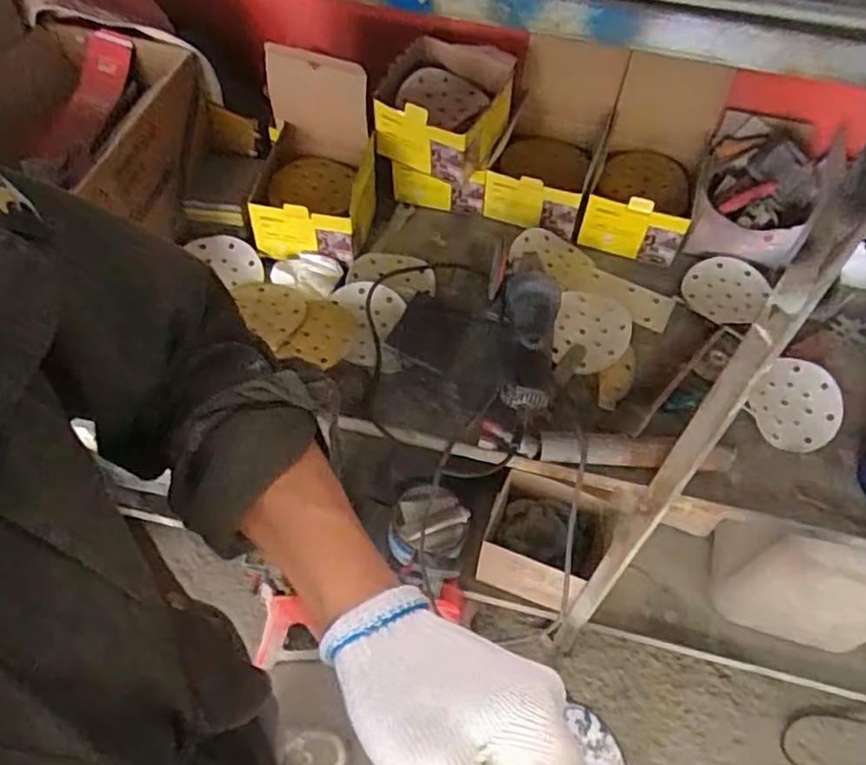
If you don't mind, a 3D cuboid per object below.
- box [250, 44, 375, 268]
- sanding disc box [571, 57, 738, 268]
[{"bbox_3d":[-0.194,-0.340,1.032,0.179,0.269,0.186,6,55,1],"label":"box"},{"bbox_3d":[0.341,-0.359,1.039,0.176,0.293,0.185,19,56,10],"label":"sanding disc box"}]

